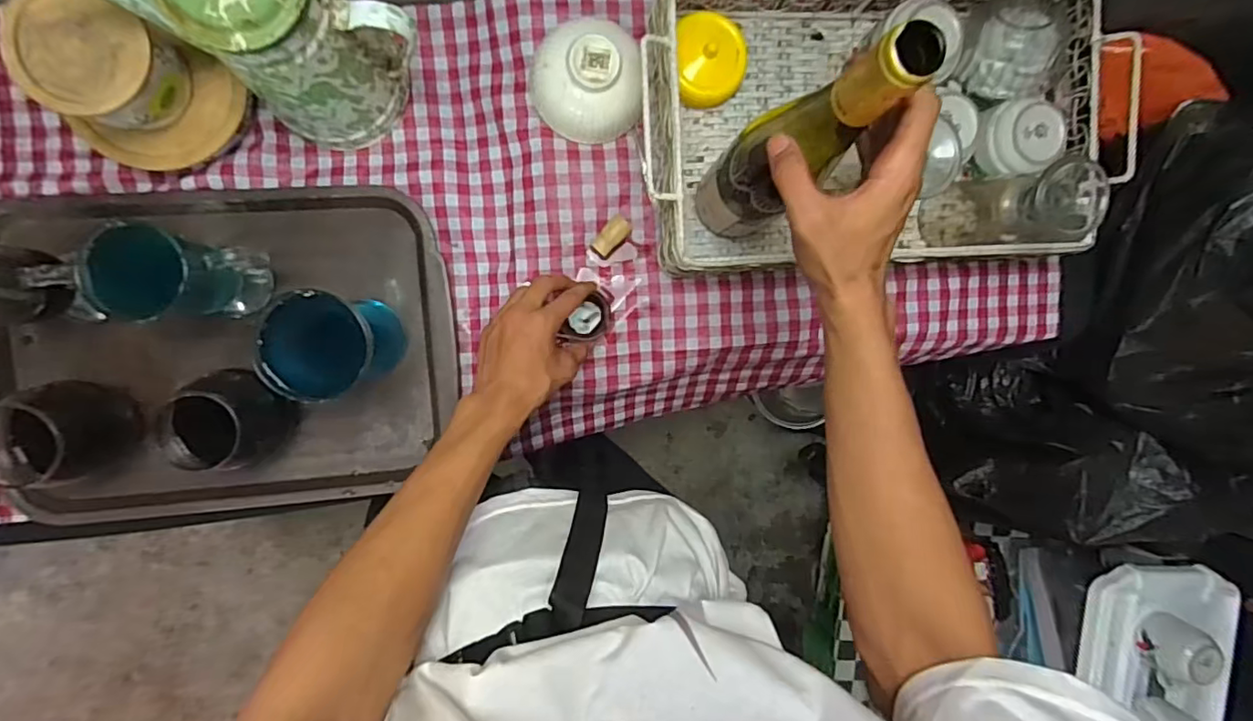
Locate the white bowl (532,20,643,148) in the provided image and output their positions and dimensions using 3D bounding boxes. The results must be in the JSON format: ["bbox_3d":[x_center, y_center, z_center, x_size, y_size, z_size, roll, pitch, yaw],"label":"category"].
[{"bbox_3d":[-0.035,-0.253,0.523,0.106,0.058,0.085,19,93,-9],"label":"white bowl"}]

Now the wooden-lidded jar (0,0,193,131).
[{"bbox_3d":[-0.422,-0.236,0.467,0.097,0.071,0.086,23,92,-9],"label":"wooden-lidded jar"}]

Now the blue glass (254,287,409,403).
[{"bbox_3d":[-0.259,-0.013,0.519,0.085,0.131,0.080,6,95,-8],"label":"blue glass"}]

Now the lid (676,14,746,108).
[{"bbox_3d":[0.083,-0.280,0.539,0.067,0.025,0.078,-8,118,-7],"label":"lid"}]

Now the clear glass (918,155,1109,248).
[{"bbox_3d":[0.354,-0.143,0.531,0.074,0.147,0.068,-1,96,-7],"label":"clear glass"}]

